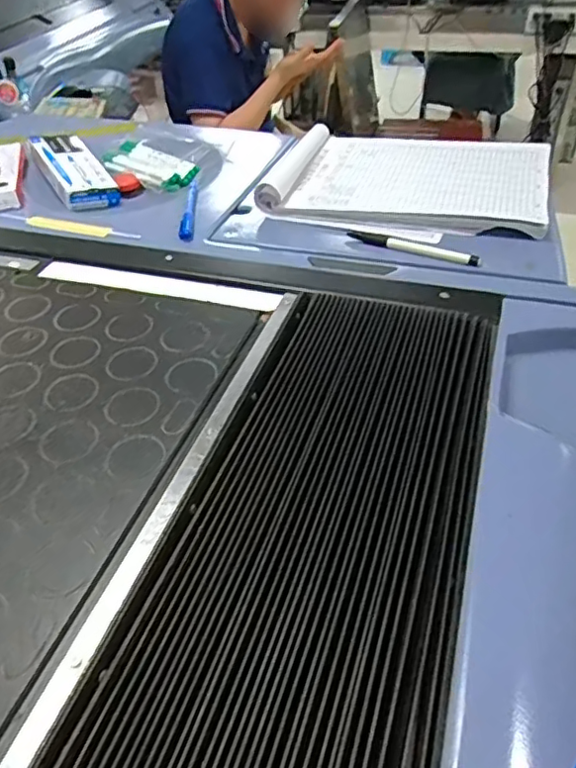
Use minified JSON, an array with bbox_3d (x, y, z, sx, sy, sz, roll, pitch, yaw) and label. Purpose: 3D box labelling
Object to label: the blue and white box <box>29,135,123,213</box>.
[{"bbox_3d":[-0.285,-0.286,0.780,0.070,0.030,0.163,-25,61,-22],"label":"blue and white box"}]

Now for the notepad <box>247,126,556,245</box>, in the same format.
[{"bbox_3d":[0.141,-0.240,0.681,0.298,0.030,0.236,11,44,16],"label":"notepad"}]

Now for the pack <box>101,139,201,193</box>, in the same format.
[{"bbox_3d":[-0.184,-0.305,0.813,0.084,0.018,0.157,-33,50,-29],"label":"pack"}]

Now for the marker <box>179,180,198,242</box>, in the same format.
[{"bbox_3d":[-0.112,-0.199,0.671,0.015,0.014,0.130,-5,42,-1],"label":"marker"}]

